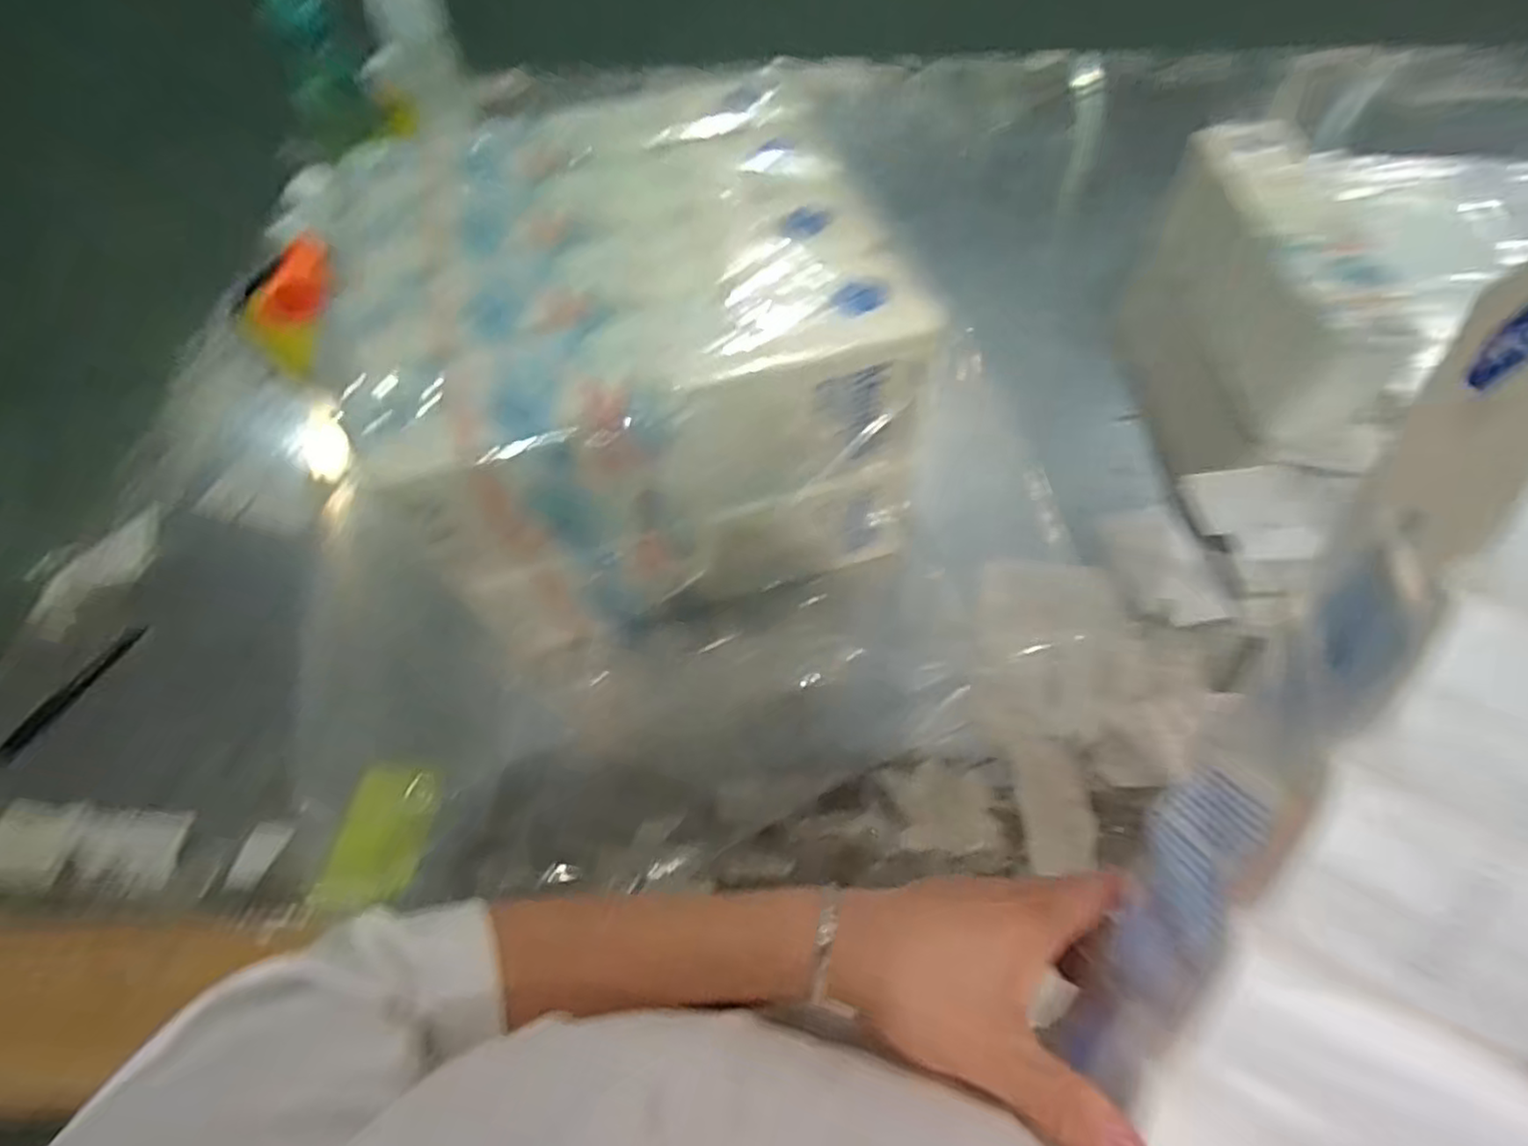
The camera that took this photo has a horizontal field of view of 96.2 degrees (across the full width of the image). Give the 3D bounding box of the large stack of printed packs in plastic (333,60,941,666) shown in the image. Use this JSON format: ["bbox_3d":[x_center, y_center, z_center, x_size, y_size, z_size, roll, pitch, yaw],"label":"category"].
[{"bbox_3d":[-0.106,-0.166,0.613,0.389,0.263,0.349,-20,61,-10],"label":"large stack of printed packs in plastic"}]

